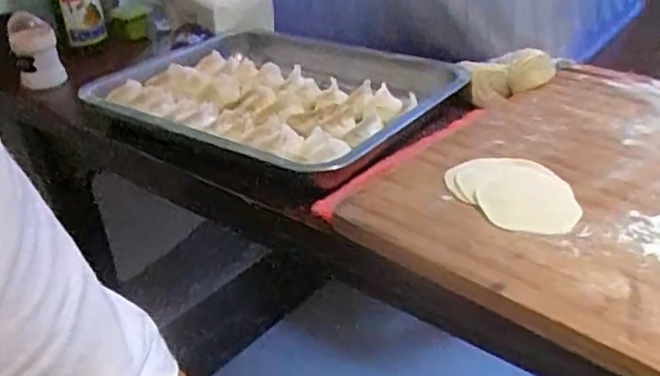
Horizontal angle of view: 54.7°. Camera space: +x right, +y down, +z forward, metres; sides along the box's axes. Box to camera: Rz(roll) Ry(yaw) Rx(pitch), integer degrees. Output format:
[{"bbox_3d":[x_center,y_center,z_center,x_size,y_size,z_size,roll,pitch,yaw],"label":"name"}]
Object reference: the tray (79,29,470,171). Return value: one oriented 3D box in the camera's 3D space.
[{"bbox_3d":[-0.067,-0.110,0.705,0.400,0.035,0.285,21,39,37],"label":"tray"}]

